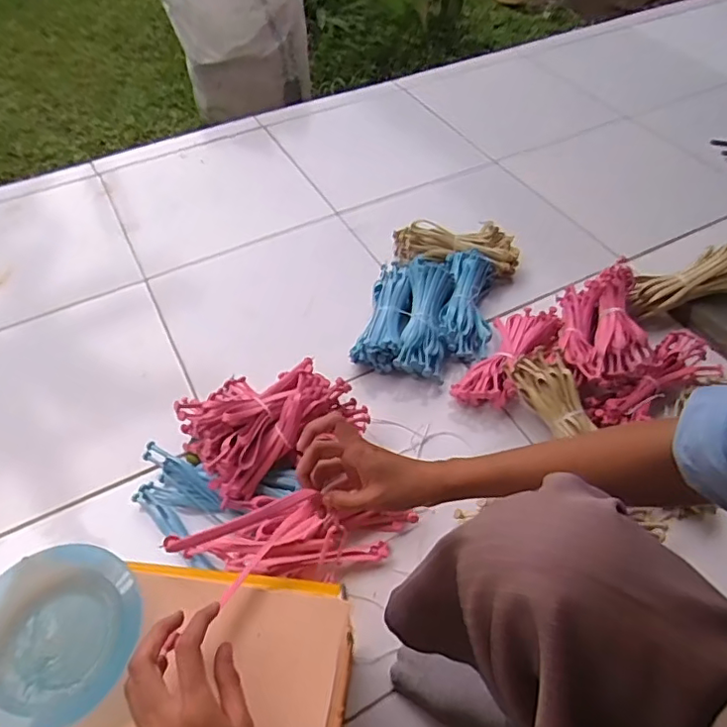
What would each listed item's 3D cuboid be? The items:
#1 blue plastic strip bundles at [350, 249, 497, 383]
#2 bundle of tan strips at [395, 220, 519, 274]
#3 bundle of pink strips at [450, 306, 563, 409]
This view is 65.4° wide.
[{"bbox_3d":[0.109,-0.084,0.940,0.195,0.095,0.256,12,52,11],"label":"blue plastic strip bundles"},{"bbox_3d":[0.165,-0.210,1.031,0.224,0.061,0.087,4,51,4],"label":"bundle of tan strips"},{"bbox_3d":[0.218,-0.013,0.875,0.098,0.049,0.208,28,56,22],"label":"bundle of pink strips"}]

